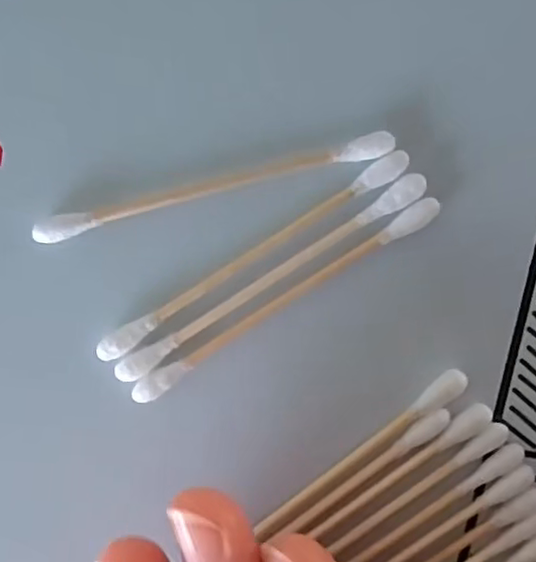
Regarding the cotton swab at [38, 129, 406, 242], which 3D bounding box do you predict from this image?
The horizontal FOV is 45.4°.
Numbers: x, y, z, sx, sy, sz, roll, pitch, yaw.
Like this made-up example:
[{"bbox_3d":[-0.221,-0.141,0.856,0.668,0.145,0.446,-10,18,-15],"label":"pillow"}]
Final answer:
[{"bbox_3d":[-0.011,-0.018,0.125,0.071,0.004,0.005,-14,97,1],"label":"cotton swab"}]

